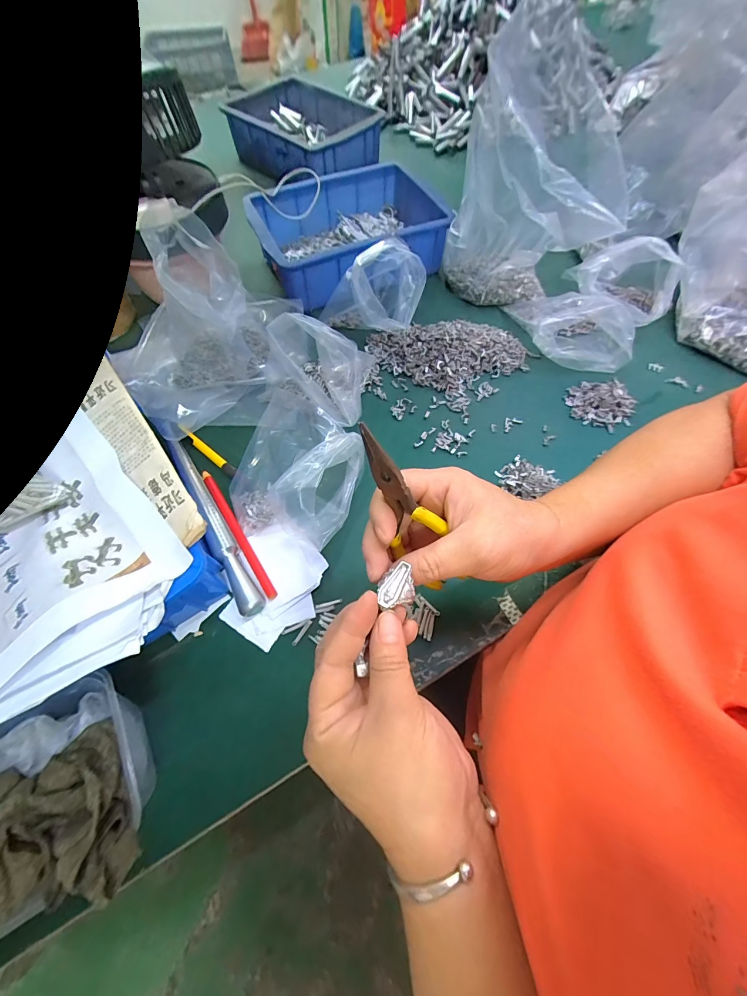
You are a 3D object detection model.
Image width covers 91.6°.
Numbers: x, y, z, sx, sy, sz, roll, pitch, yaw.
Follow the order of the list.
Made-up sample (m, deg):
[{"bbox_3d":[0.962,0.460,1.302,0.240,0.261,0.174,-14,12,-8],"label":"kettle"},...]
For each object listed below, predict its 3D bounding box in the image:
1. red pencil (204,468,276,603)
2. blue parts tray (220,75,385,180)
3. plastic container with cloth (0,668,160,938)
[{"bbox_3d":[-0.131,0.030,0.346,0.012,0.009,0.153,-33,67,-14],"label":"red pencil"},{"bbox_3d":[-0.117,-0.646,0.648,0.264,0.064,0.187,40,71,19],"label":"blue parts tray"},{"bbox_3d":[-0.222,0.200,0.220,0.166,0.074,0.117,-31,67,-13],"label":"plastic container with cloth"}]

